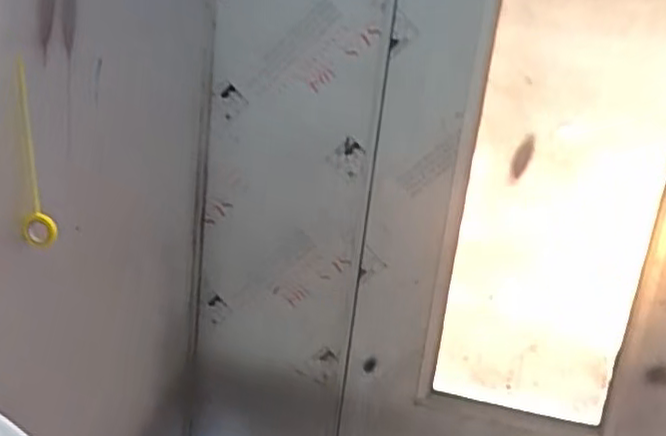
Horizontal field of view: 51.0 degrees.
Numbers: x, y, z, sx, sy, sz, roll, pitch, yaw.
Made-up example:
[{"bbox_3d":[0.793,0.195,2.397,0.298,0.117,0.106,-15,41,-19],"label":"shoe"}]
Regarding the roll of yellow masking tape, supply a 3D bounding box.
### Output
[{"bbox_3d":[-0.464,-0.095,1.097,0.049,0.298,0.031,-3,20,-23],"label":"roll of yellow masking tape"}]

